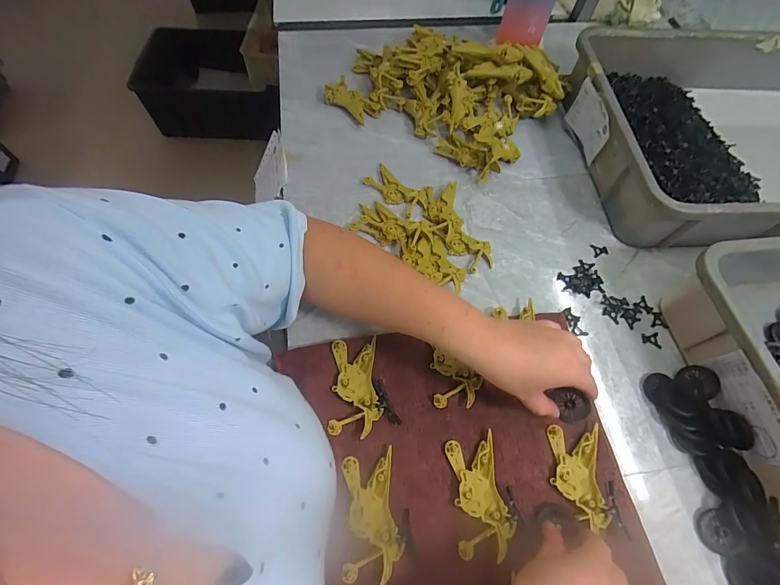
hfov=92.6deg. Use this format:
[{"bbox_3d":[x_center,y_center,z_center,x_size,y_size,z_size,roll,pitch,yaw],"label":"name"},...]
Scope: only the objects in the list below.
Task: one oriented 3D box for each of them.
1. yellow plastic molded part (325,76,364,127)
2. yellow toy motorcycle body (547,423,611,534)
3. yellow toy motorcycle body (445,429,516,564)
[{"bbox_3d":[-0.065,-0.311,0.605,0.089,0.030,0.040,39,66,16],"label":"yellow plastic molded part"},{"bbox_3d":[0.184,0.180,0.369,0.047,0.012,0.088,7,62,0],"label":"yellow toy motorcycle body"},{"bbox_3d":[0.084,0.190,0.357,0.049,0.009,0.102,-2,62,-5],"label":"yellow toy motorcycle body"}]

